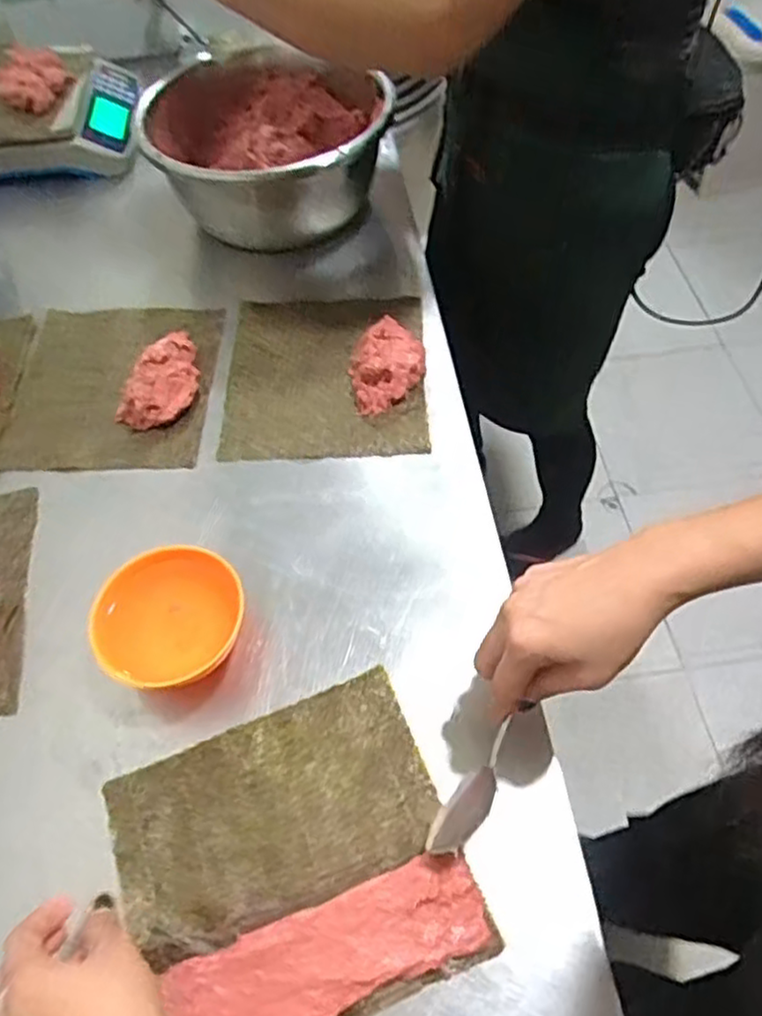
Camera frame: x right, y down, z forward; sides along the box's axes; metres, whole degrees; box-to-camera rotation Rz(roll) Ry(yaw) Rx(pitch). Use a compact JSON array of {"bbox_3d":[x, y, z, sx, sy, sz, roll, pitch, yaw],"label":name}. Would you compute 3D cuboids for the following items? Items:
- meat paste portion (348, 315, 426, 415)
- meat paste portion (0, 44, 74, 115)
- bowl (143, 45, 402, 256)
[{"bbox_3d":[0.007,-0.134,0.649,0.067,0.033,0.086,-5,56,1],"label":"meat paste portion"},{"bbox_3d":[-0.431,-0.530,0.868,0.085,0.035,0.121,-22,57,-10],"label":"meat paste portion"},{"bbox_3d":[-0.122,-0.397,0.789,0.250,0.117,0.253,-2,56,3],"label":"bowl"}]

